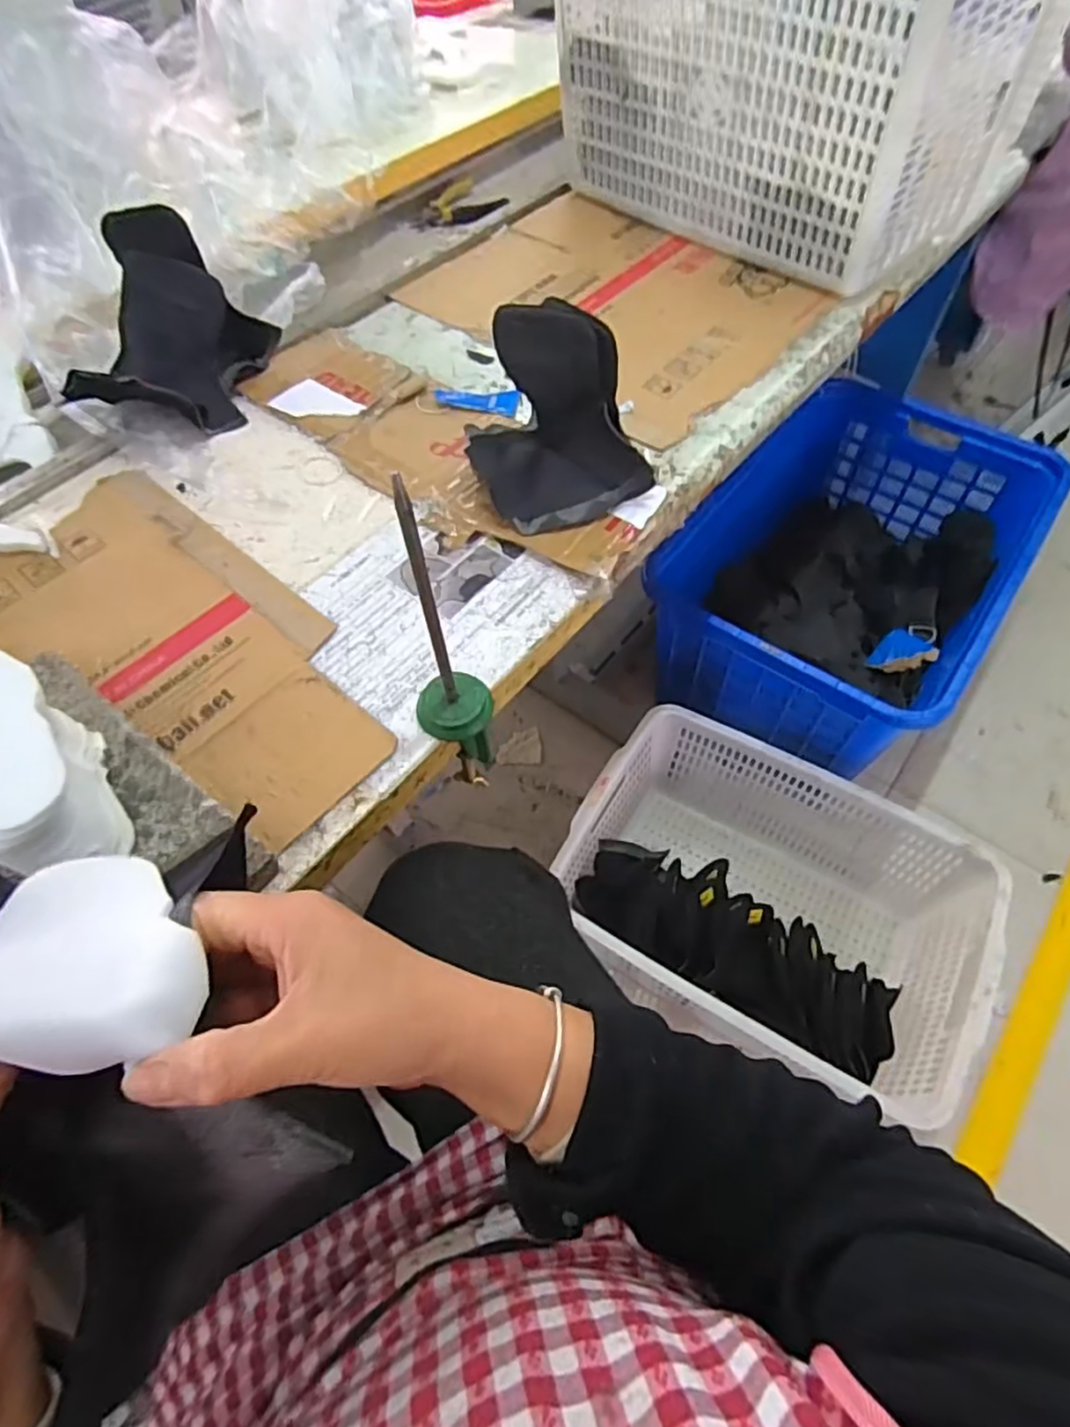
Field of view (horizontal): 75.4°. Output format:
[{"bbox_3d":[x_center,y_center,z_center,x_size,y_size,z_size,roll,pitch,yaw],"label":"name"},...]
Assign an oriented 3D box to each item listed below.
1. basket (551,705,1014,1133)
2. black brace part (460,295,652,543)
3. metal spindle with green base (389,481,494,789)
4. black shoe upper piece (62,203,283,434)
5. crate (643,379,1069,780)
[{"bbox_3d":[0.357,0.291,1.102,0.585,0.245,0.407,25,61,17],"label":"basket"},{"bbox_3d":[0.015,-0.273,0.657,0.152,0.180,0.135,-21,59,-12],"label":"black brace part"},{"bbox_3d":[-0.063,-0.035,0.514,0.058,0.307,0.050,-8,57,-4],"label":"metal spindle with green base"},{"bbox_3d":[-0.407,-0.408,0.745,0.159,0.150,0.197,11,58,9],"label":"black shoe upper piece"},{"bbox_3d":[0.605,-0.270,1.339,0.494,0.319,0.797,33,64,21],"label":"crate"}]

